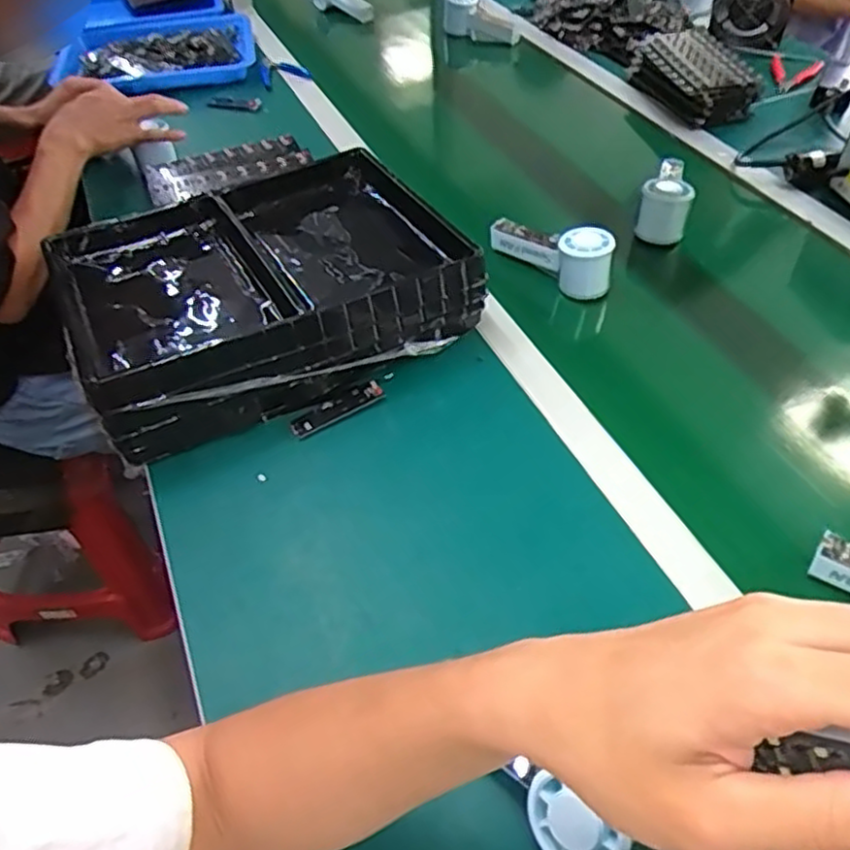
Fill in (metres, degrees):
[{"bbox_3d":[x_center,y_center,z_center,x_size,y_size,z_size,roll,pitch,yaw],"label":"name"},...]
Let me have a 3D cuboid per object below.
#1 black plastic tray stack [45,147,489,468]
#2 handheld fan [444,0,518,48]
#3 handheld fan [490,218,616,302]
[{"bbox_3d":[-0.163,-0.155,0.743,0.407,0.093,0.312,-23,50,-17],"label":"black plastic tray stack"},{"bbox_3d":[0.099,-0.719,1.252,0.133,0.067,0.043,18,46,-13],"label":"handheld fan"},{"bbox_3d":[0.142,-0.197,0.776,0.046,0.063,0.149,-37,55,-27],"label":"handheld fan"}]

